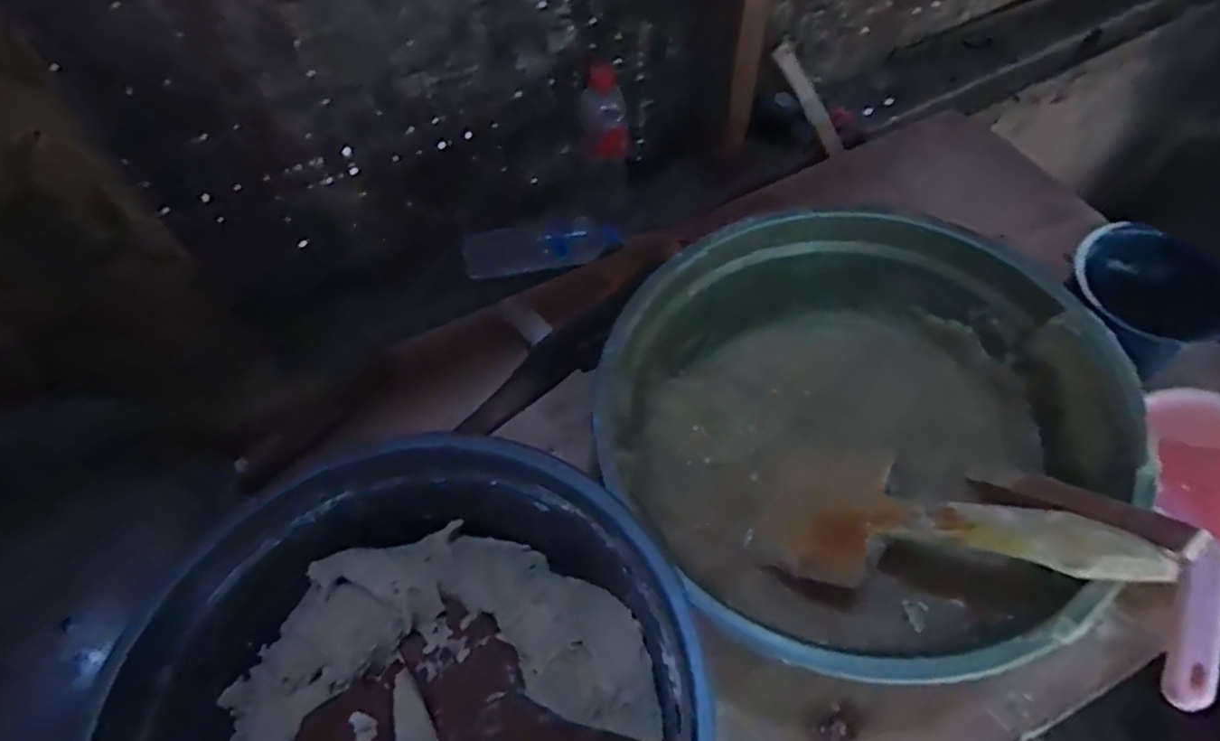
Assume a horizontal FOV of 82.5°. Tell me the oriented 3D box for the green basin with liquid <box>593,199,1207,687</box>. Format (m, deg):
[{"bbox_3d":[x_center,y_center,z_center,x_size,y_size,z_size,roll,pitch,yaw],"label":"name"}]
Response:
[{"bbox_3d":[0.202,0.061,0.607,0.395,0.201,0.392,-2,58,3],"label":"green basin with liquid"}]

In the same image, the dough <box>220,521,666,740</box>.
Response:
[{"bbox_3d":[-0.135,0.281,0.542,0.320,0.059,0.328,-41,64,-20],"label":"dough"}]

